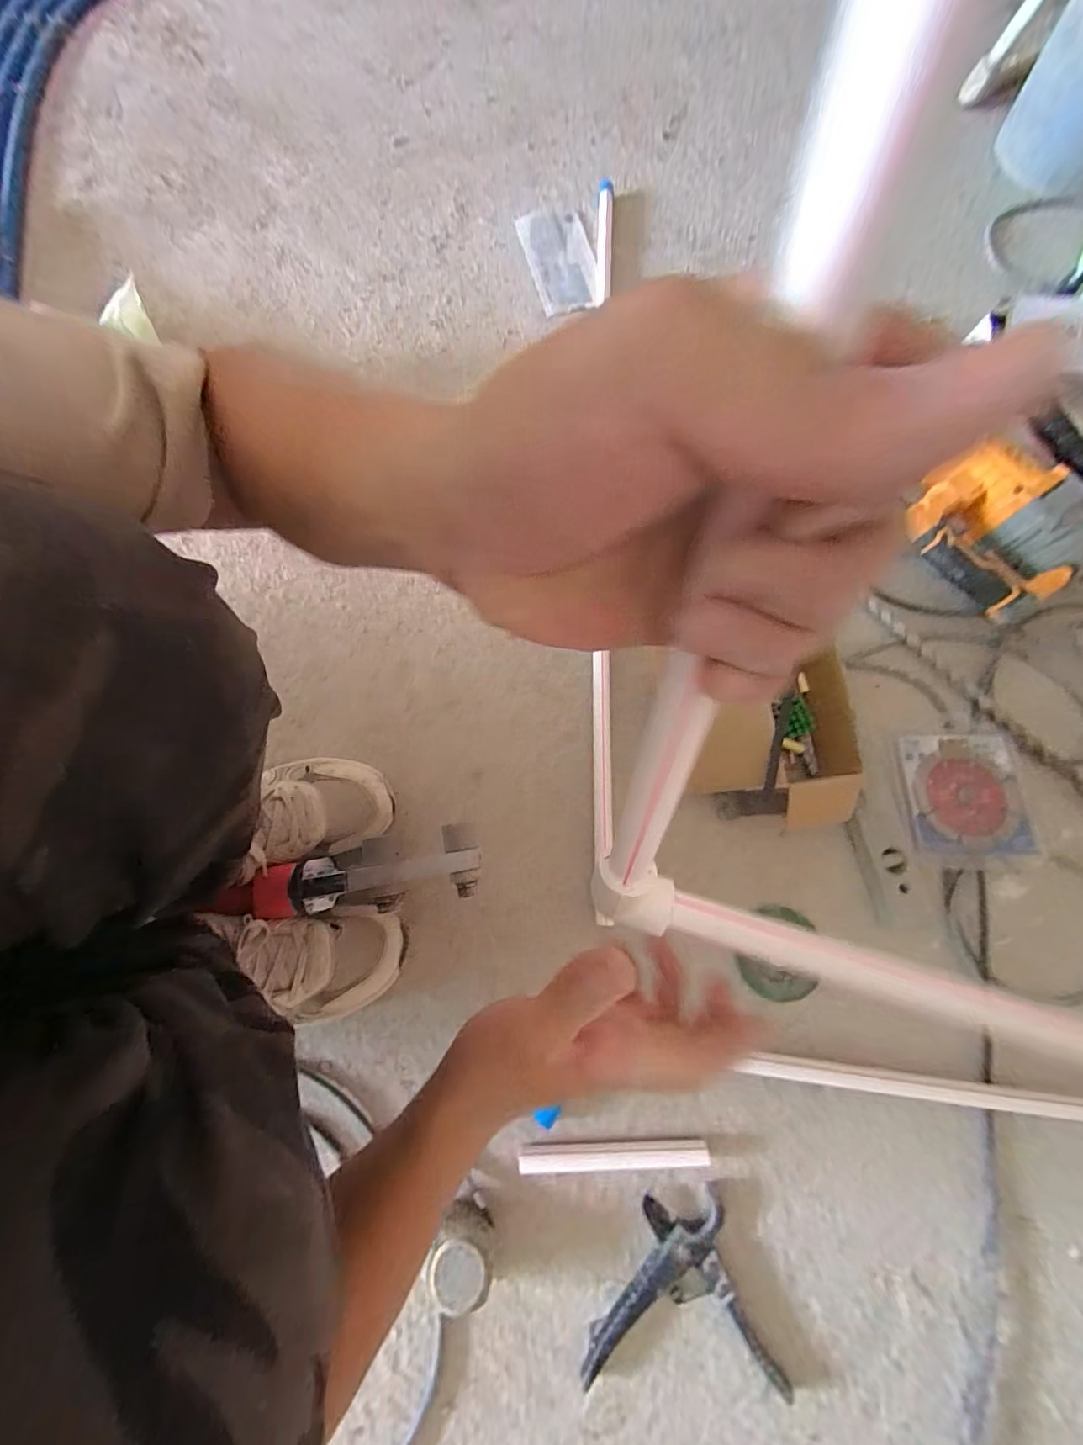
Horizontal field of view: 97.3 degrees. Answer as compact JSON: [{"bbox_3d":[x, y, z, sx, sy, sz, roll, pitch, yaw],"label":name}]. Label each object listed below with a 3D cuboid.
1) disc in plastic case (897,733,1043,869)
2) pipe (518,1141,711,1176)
[{"bbox_3d":[0.484,0.086,0.540,0.135,0.008,0.147,0,76,1],"label":"disc in plastic case"},{"bbox_3d":[0.070,0.426,0.468,0.181,0.021,0.019,-2,76,0],"label":"pipe"}]

